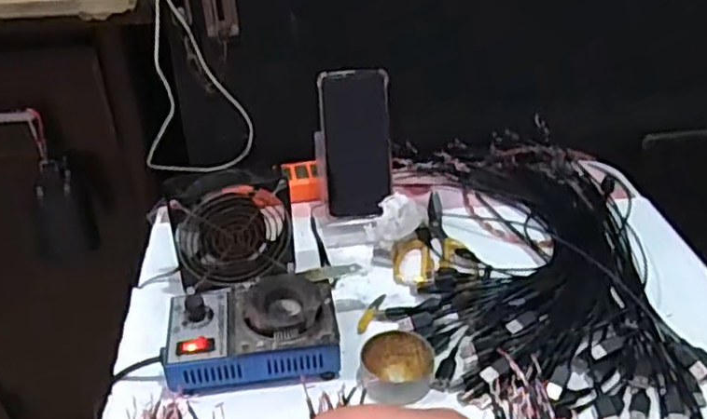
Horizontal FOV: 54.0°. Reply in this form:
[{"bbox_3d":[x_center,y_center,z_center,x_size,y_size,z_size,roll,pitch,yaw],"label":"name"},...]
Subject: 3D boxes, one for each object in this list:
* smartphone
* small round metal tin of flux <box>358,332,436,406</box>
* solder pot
[{"bbox_3d":[0.004,-0.075,0.786,0.077,0.163,0.013,-4,6,-3],"label":"smartphone"},{"bbox_3d":[0.040,0.138,0.608,0.062,0.023,0.069,-3,35,-3],"label":"small round metal tin of flux"},{"bbox_3d":[-0.092,0.104,0.623,0.151,0.056,0.100,-7,35,-8],"label":"solder pot"}]

